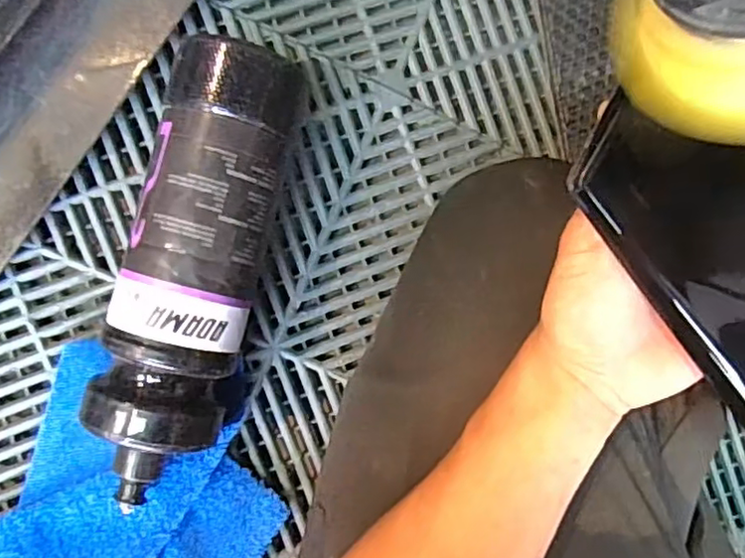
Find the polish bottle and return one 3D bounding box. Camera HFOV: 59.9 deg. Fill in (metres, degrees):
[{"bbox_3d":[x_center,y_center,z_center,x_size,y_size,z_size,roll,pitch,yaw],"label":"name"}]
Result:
[{"bbox_3d":[-0.109,-0.004,0.398,0.076,0.084,0.266,14,87,-9],"label":"polish bottle"}]

